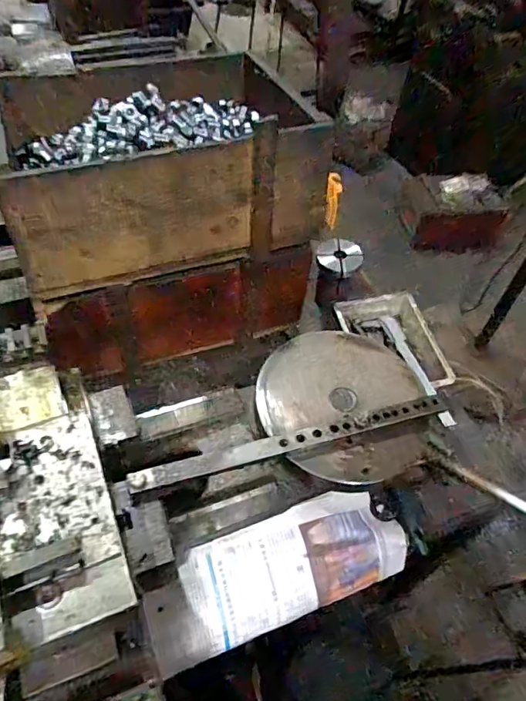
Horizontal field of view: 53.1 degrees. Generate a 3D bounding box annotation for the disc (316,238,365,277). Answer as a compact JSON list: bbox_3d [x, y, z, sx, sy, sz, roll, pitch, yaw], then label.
[{"bbox_3d":[0.114,-0.140,0.790,0.075,0.058,0.014,18,9,33],"label":"disc"}]

